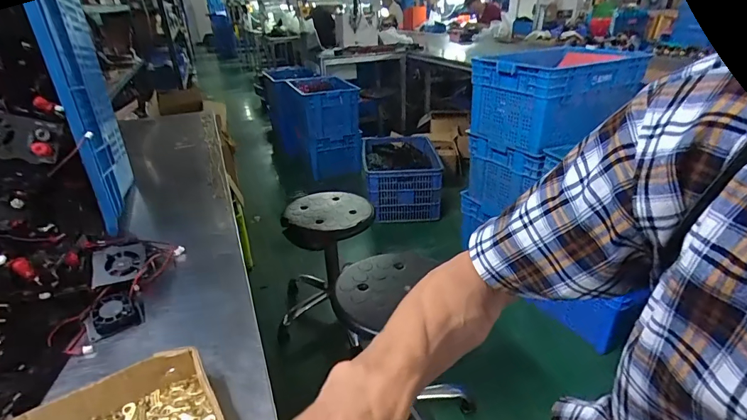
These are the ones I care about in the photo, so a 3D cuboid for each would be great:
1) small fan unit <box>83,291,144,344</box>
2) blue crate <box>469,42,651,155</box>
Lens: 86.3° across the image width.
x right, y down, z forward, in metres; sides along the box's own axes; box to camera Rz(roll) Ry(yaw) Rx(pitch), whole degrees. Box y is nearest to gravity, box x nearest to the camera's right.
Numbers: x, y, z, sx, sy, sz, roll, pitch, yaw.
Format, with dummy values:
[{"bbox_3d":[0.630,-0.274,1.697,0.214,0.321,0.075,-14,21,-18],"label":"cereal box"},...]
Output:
[{"bbox_3d":[-0.296,0.119,0.456,0.049,0.015,0.052,-20,59,-38],"label":"small fan unit"},{"bbox_3d":[0.694,-0.431,1.504,0.550,0.291,0.375,-17,31,-26],"label":"blue crate"}]

